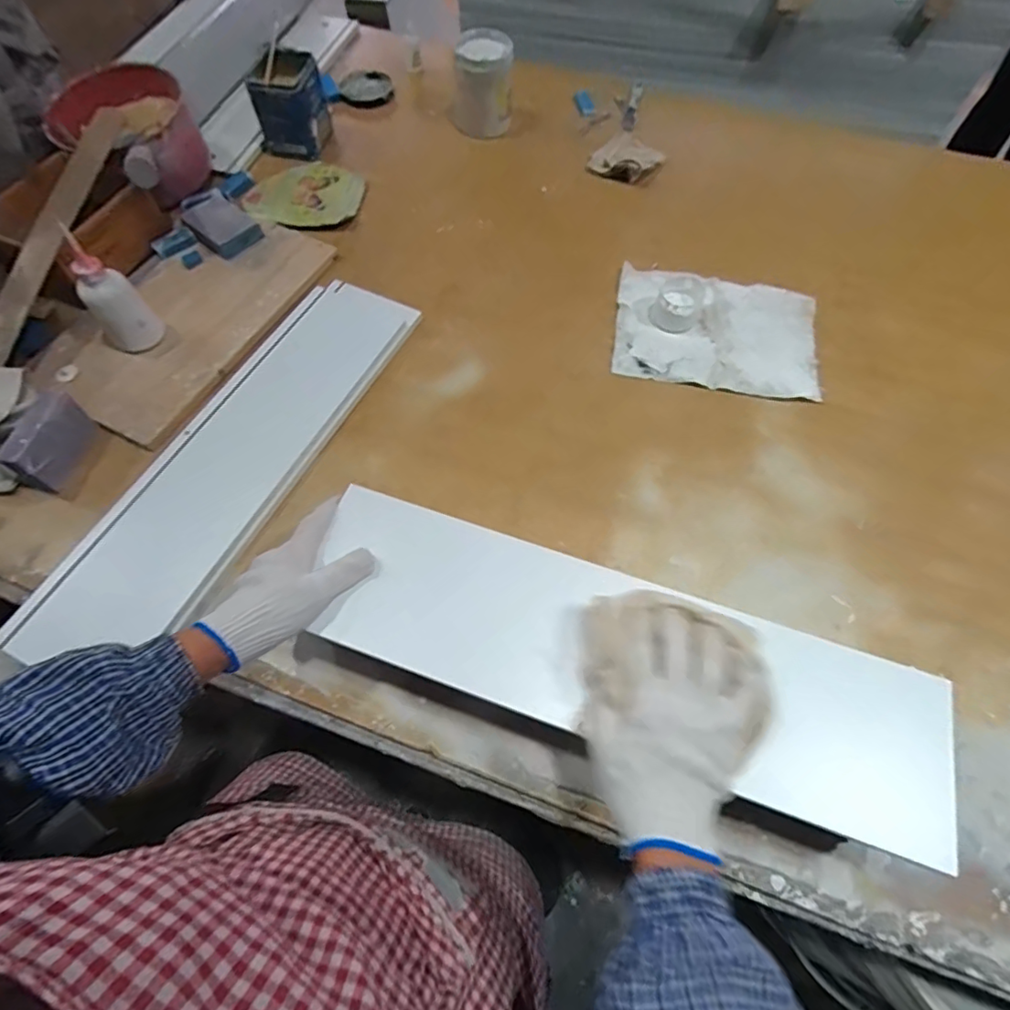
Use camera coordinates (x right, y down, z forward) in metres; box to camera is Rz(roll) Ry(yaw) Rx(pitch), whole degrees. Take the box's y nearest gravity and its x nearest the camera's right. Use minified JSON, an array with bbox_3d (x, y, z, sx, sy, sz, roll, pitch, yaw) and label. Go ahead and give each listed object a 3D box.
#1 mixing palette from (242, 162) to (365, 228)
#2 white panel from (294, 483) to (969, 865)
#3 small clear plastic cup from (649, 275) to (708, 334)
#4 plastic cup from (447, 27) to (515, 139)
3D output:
[{"bbox_3d":[-0.330,-0.517,0.886,0.184,0.013,0.150,-10,64,-6],"label":"mixing palette"},{"bbox_3d":[0.089,0.125,0.459,0.539,0.022,0.146,18,64,9],"label":"white panel"},{"bbox_3d":[0.244,-0.281,0.749,0.069,0.038,0.069,0,63,-1],"label":"small clear plastic cup"},{"bbox_3d":[-0.040,-0.712,0.921,0.108,0.124,0.108,-1,63,-1],"label":"plastic cup"}]

